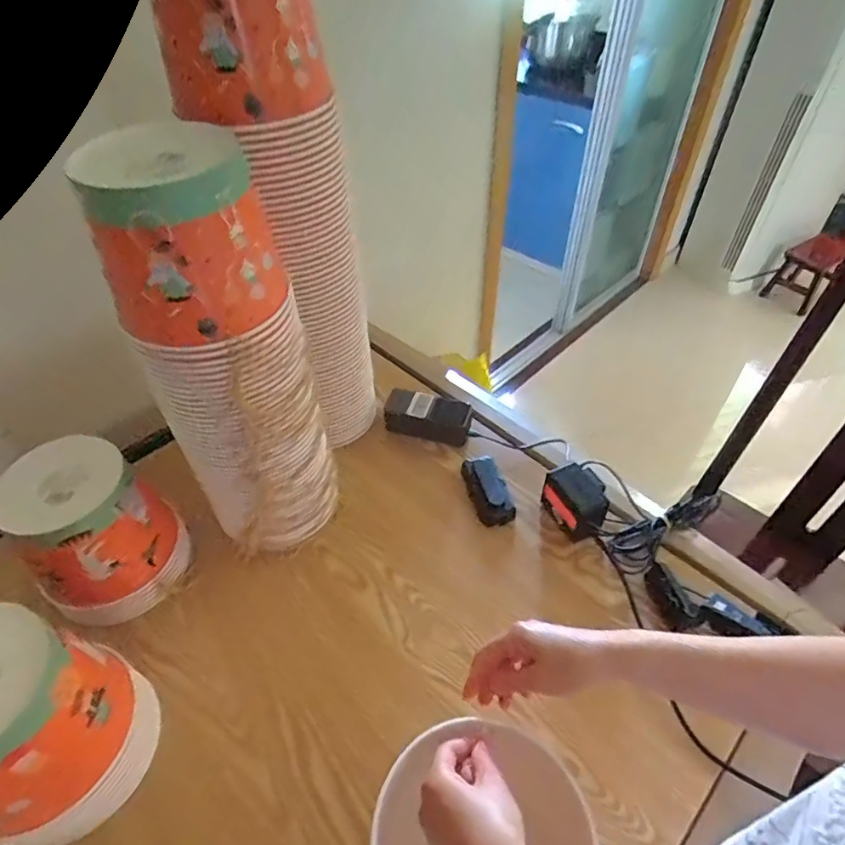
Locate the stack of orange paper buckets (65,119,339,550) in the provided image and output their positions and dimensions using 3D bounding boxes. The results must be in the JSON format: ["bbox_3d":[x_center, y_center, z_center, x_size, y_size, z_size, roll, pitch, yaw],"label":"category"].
[{"bbox_3d":[-0.194,-0.033,0.572,0.133,0.469,0.134,17,49,17],"label":"stack of orange paper buckets"}]

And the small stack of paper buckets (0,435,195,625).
[{"bbox_3d":[-0.365,0.124,0.613,0.135,0.175,0.149,35,56,30],"label":"small stack of paper buckets"}]

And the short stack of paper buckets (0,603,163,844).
[{"bbox_3d":[-0.338,0.265,0.472,0.132,0.202,0.149,18,49,17],"label":"short stack of paper buckets"}]

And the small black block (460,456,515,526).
[{"bbox_3d":[0.093,0.094,0.759,0.053,0.025,0.104,-14,47,-12],"label":"small black block"}]

